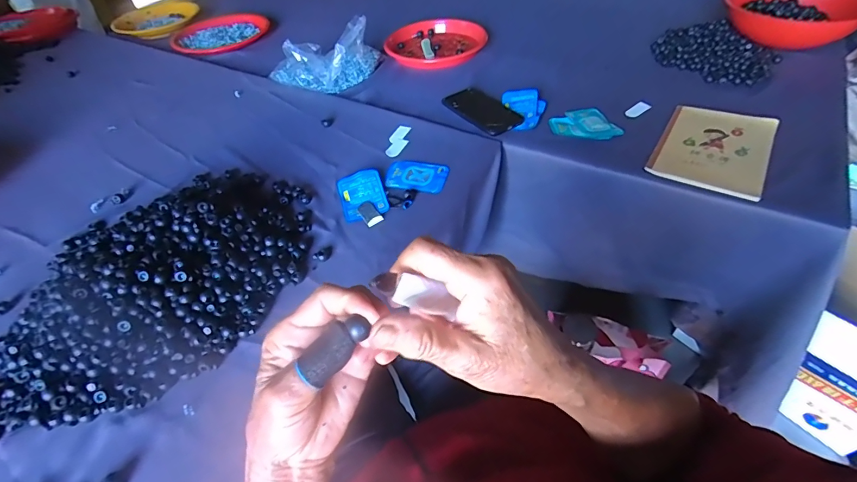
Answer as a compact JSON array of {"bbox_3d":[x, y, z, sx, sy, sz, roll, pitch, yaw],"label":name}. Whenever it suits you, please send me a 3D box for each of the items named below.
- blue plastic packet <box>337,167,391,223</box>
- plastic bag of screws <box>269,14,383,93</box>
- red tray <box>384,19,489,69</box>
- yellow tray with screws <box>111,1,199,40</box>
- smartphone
[{"bbox_3d":[-0.099,-0.072,0.625,0.067,0.013,0.099,-15,48,-9],"label":"blue plastic packet"},{"bbox_3d":[-0.226,-0.394,0.877,0.242,0.101,0.152,-9,47,-3],"label":"plastic bag of screws"},{"bbox_3d":[0.003,-0.465,0.967,0.218,0.035,0.182,25,54,25],"label":"red tray"},{"bbox_3d":[-0.829,-0.666,1.245,0.221,0.029,0.209,8,49,12],"label":"yellow tray with screws"},{"bbox_3d":[0.098,-0.240,0.764,0.081,0.007,0.158,-28,51,-20],"label":"smartphone"}]

